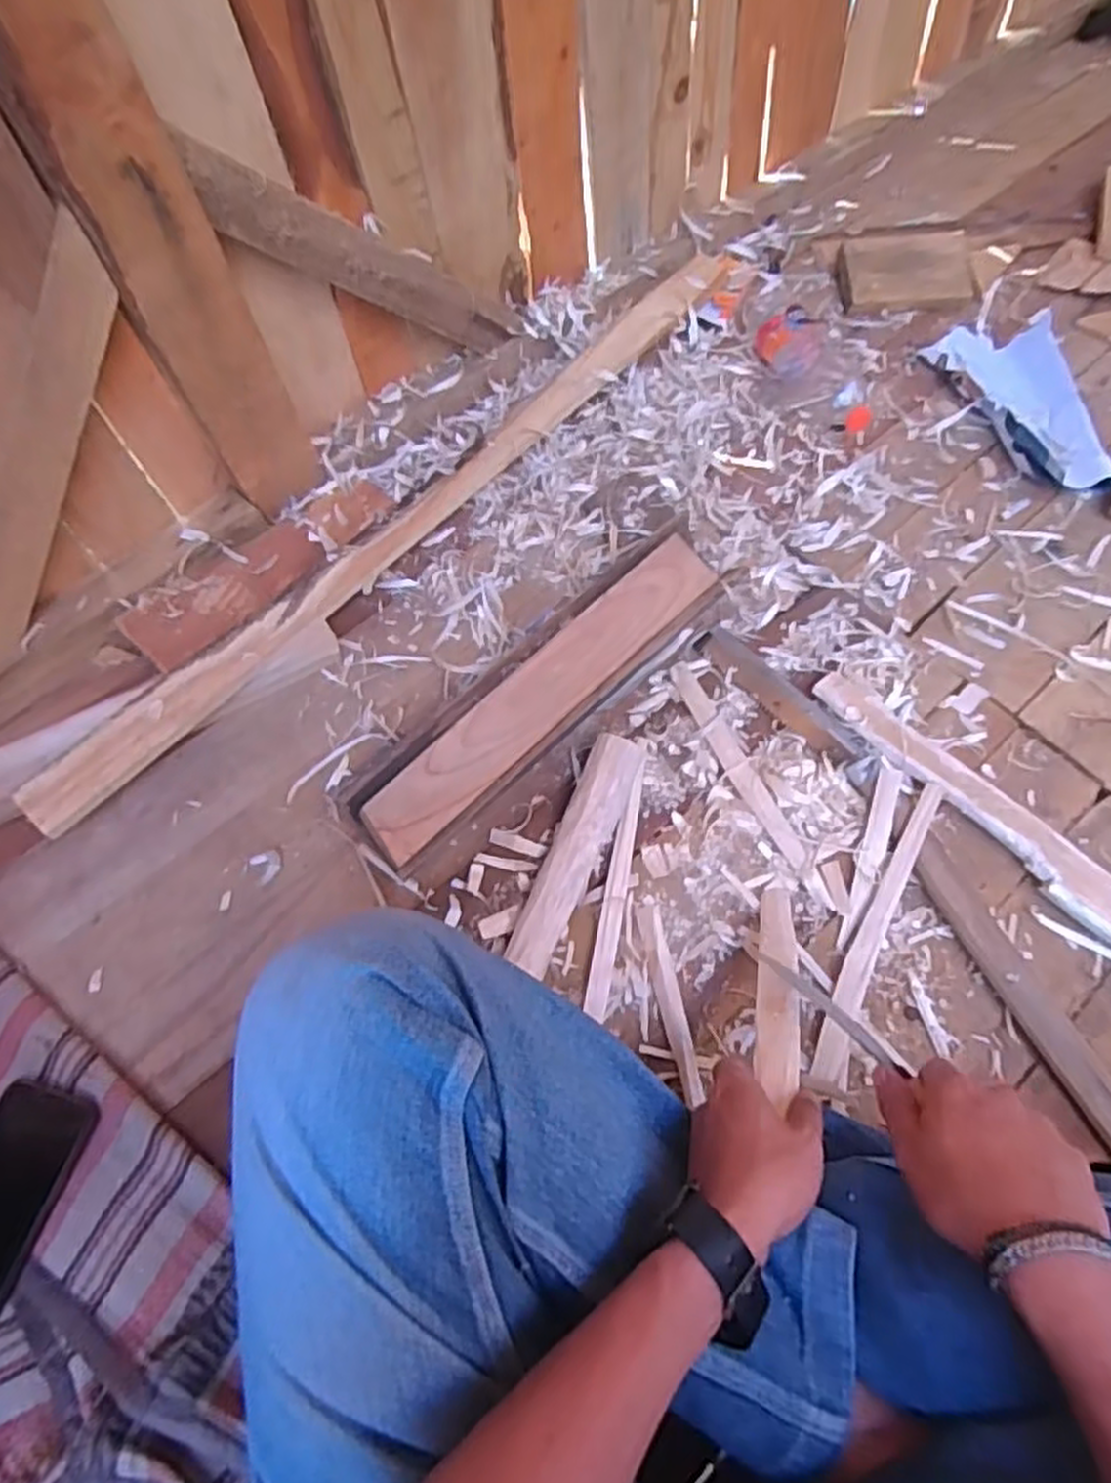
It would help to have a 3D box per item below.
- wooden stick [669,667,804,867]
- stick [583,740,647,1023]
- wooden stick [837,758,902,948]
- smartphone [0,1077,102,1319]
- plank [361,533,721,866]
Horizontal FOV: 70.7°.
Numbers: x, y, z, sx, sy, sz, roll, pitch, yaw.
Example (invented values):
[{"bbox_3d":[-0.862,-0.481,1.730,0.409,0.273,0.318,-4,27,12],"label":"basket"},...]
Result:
[{"bbox_3d":[0.158,0.016,0.694,0.022,0.007,0.211,-23,65,-8],"label":"wooden stick"},{"bbox_3d":[0.053,0.106,0.649,0.019,0.012,0.236,9,65,8],"label":"stick"},{"bbox_3d":[0.265,0.090,0.651,0.020,0.006,0.164,11,69,26],"label":"wooden stick"},{"bbox_3d":[-0.391,0.322,0.550,0.080,0.008,0.150,14,66,10],"label":"smartphone"},{"bbox_3d":[-0.002,-0.049,0.686,0.061,0.019,0.391,41,73,20],"label":"plank"}]

